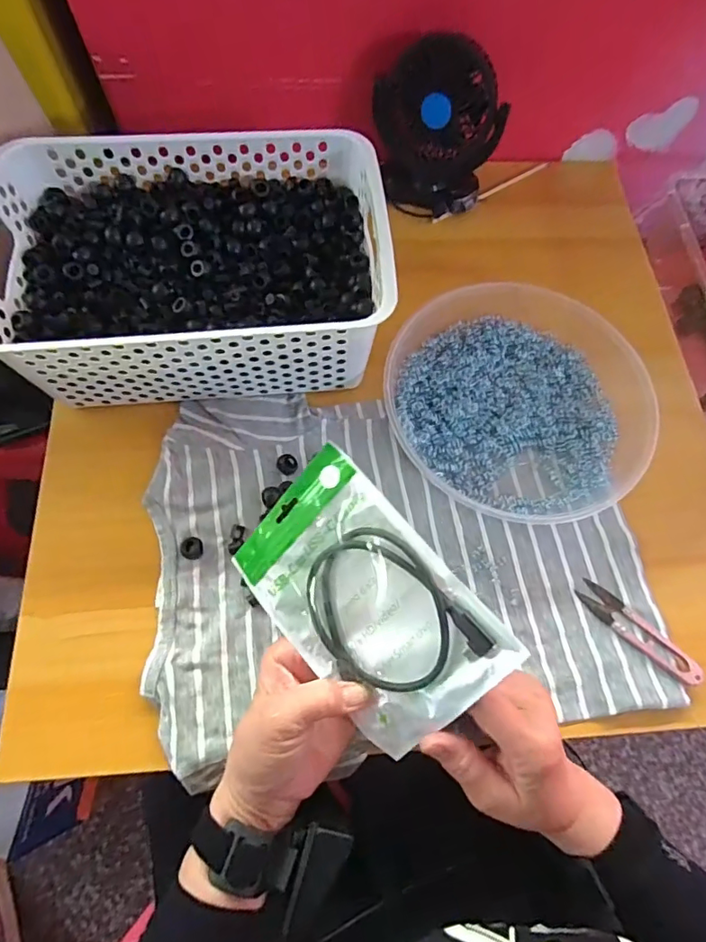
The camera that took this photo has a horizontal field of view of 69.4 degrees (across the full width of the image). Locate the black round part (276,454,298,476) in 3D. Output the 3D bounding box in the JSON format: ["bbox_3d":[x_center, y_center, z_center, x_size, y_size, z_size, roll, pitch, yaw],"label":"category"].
[{"bbox_3d":[-0.056,-0.005,0.430,0.017,0.011,0.019,-23,72,-11],"label":"black round part"}]

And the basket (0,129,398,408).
[{"bbox_3d":[-0.129,-0.169,0.435,0.299,0.108,0.203,-5,69,-5],"label":"basket"}]

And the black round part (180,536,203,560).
[{"bbox_3d":[-0.128,0.061,0.404,0.017,0.006,0.018,1,69,-2],"label":"black round part"}]

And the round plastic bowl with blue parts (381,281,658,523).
[{"bbox_3d":[0.142,-0.061,0.443,0.225,0.045,0.197,36,72,11],"label":"round plastic bowl with blue parts"}]

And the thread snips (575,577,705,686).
[{"bbox_3d":[0.221,0.123,0.392,0.101,0.010,0.023,43,73,13],"label":"thread snips"}]

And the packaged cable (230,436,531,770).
[{"bbox_3d":[0.005,0.082,0.325,0.113,0.010,0.171,-48,69,15],"label":"packaged cable"}]

